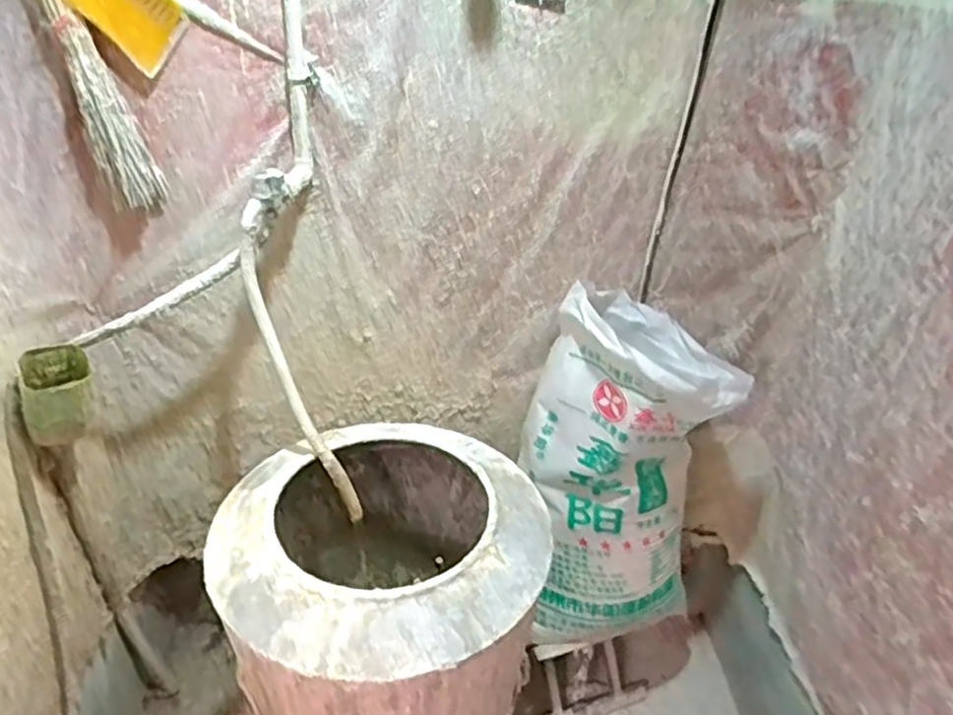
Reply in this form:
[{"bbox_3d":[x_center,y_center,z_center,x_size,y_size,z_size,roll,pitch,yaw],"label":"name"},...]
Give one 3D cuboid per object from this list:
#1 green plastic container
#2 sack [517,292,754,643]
[{"bbox_3d":[-0.646,0.066,1.085,0.105,0.140,0.078,-21,39,-32],"label":"green plastic container"},{"bbox_3d":[0.277,0.215,1.414,0.347,0.687,0.286,-12,35,-21],"label":"sack"}]

